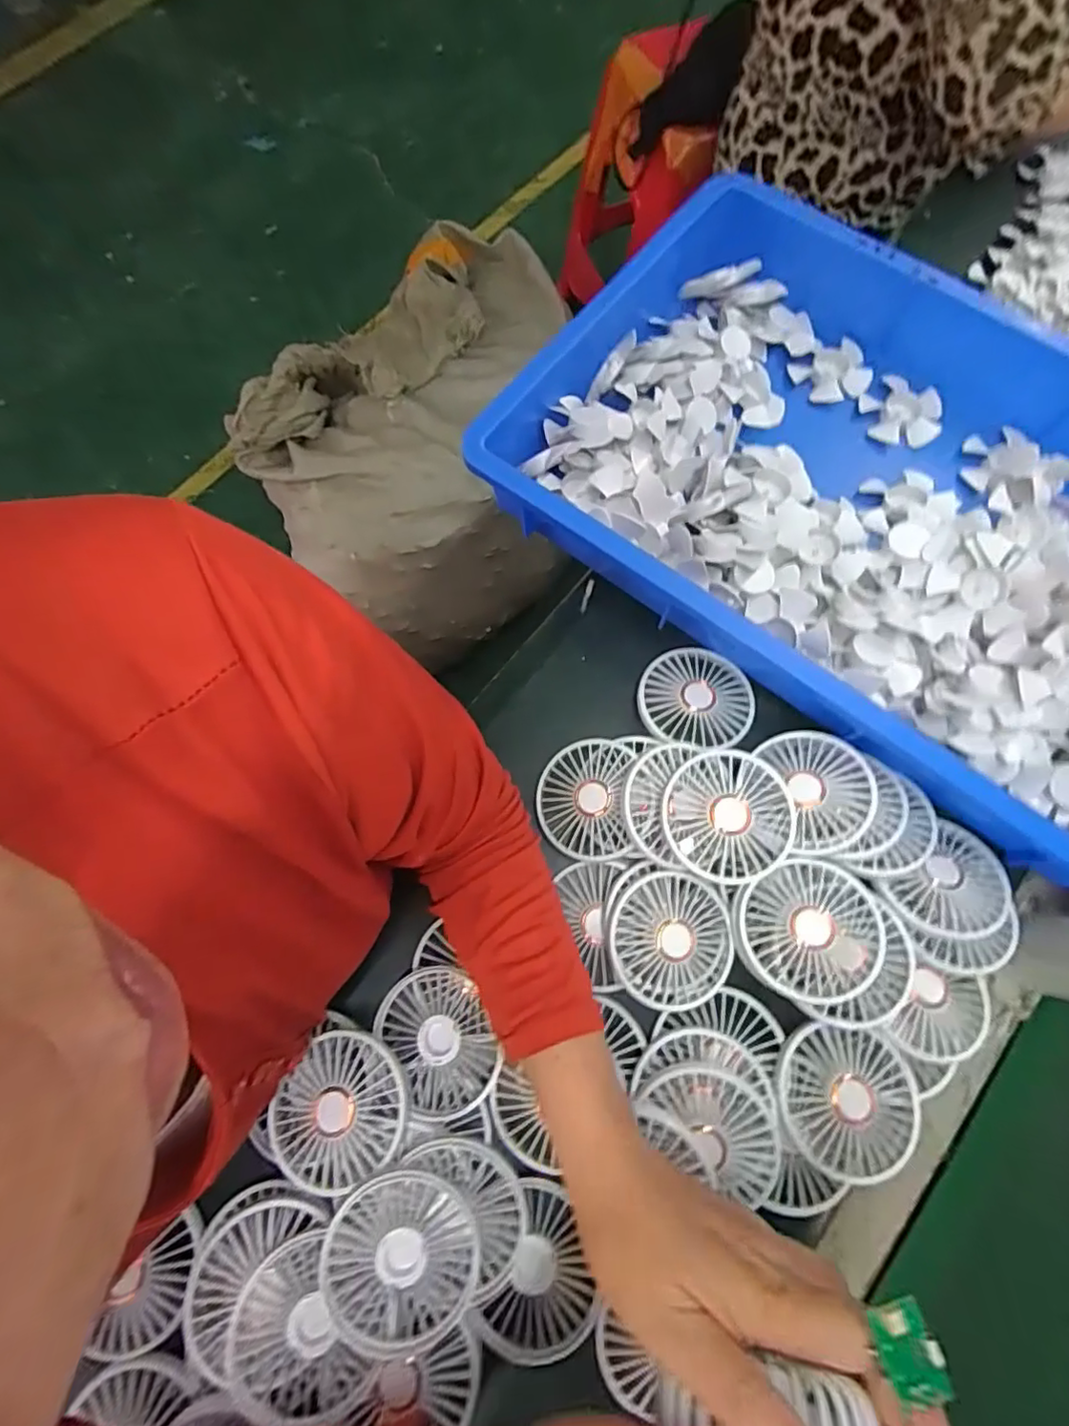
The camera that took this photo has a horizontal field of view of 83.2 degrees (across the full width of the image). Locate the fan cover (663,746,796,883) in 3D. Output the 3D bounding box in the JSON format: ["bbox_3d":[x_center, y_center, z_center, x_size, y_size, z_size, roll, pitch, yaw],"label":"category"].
[{"bbox_3d":[0.133,0.070,0.413,0.083,0.021,0.088,30,78,7],"label":"fan cover"}]

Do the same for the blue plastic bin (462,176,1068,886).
[{"bbox_3d":[0.279,-0.171,0.485,0.570,0.088,0.381,38,79,8],"label":"blue plastic bin"}]

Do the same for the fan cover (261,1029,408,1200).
[{"bbox_3d":[-0.123,0.255,0.383,0.077,0.024,0.091,29,78,7],"label":"fan cover"}]

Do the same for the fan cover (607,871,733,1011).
[{"bbox_3d":[0.093,0.156,0.416,0.082,0.021,0.085,14,76,3],"label":"fan cover"}]

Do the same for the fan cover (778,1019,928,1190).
[{"bbox_3d":[0.199,0.247,0.384,0.094,0.025,0.081,9,62,-1],"label":"fan cover"}]

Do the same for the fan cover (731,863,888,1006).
[{"bbox_3d":[0.180,0.140,0.390,0.088,0.014,0.083,-4,76,-1],"label":"fan cover"}]

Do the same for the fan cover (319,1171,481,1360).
[{"bbox_3d":[-0.079,0.320,0.352,0.087,0.020,0.087,35,78,8],"label":"fan cover"}]

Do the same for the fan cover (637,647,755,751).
[{"bbox_3d":[0.126,-0.012,0.470,0.088,0.015,0.084,-34,70,-13],"label":"fan cover"}]

